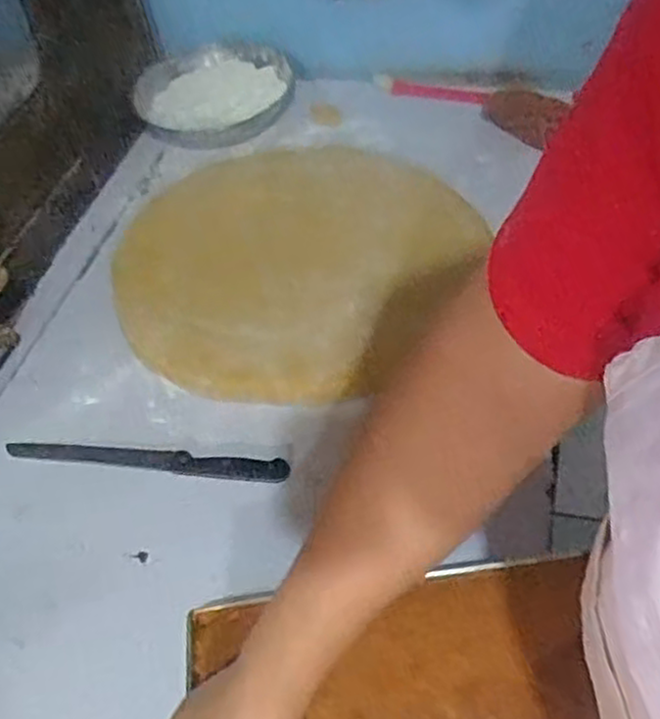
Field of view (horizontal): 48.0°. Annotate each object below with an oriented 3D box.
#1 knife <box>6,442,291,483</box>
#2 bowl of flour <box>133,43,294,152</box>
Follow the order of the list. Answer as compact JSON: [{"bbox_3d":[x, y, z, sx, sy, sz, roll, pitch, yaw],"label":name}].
[{"bbox_3d":[-0.191,0.102,0.771,0.301,0.014,0.027,4,50,10],"label":"knife"},{"bbox_3d":[-0.177,-0.410,1.188,0.252,0.079,0.211,-19,50,-10],"label":"bowl of flour"}]

